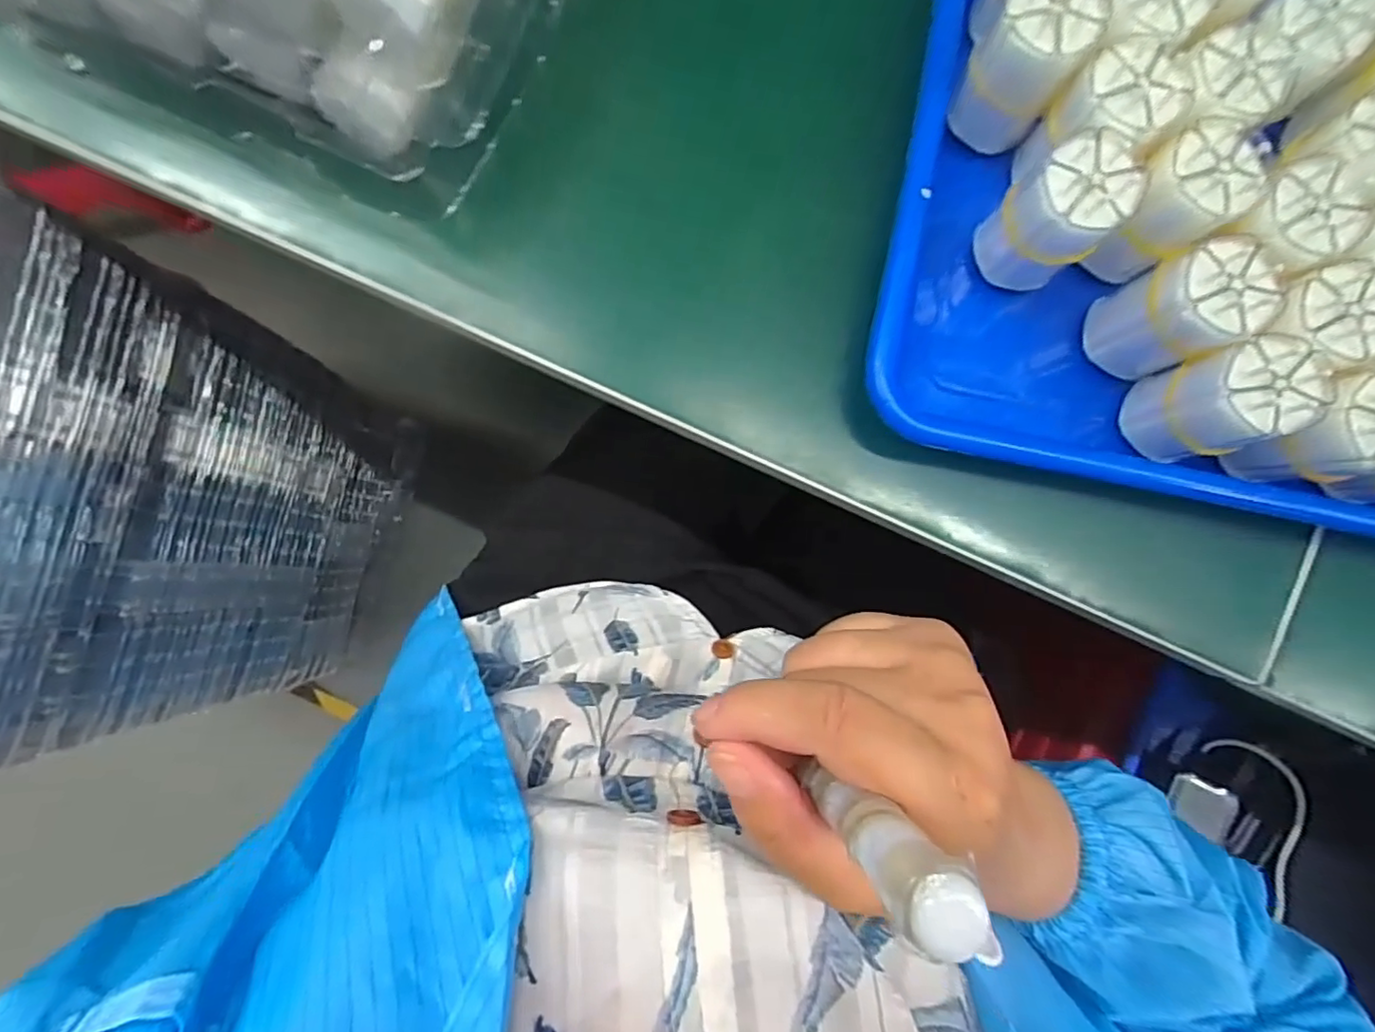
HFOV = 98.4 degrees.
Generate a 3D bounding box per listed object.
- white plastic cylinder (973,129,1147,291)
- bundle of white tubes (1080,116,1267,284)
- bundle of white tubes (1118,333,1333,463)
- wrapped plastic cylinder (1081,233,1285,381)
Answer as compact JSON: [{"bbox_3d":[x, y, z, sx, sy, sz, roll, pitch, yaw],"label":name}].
[{"bbox_3d":[0.149,-0.122,0.244,0.032,0.057,0.038,-39,87,-4],"label":"white plastic cylinder"},{"bbox_3d":[0.197,-0.128,0.248,0.036,0.057,0.037,0,85,-1],"label":"bundle of white tubes"},{"bbox_3d":[0.215,-0.046,0.243,0.035,0.055,0.037,-16,86,-2],"label":"bundle of white tubes"},{"bbox_3d":[0.201,-0.085,0.246,0.037,0.057,0.040,0,85,-1],"label":"wrapped plastic cylinder"}]

